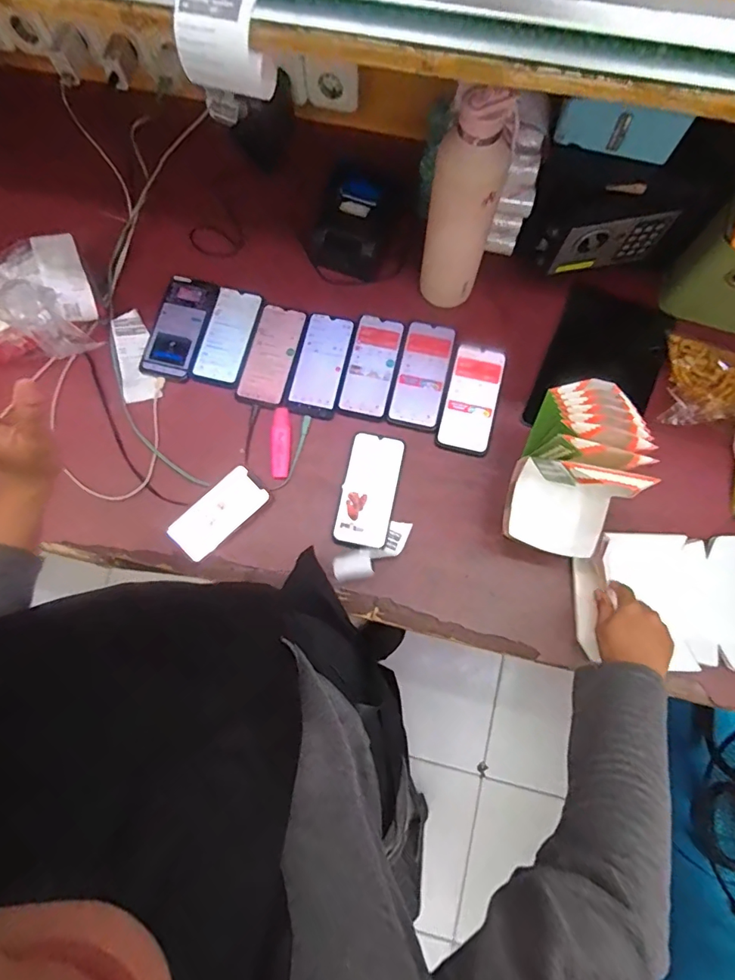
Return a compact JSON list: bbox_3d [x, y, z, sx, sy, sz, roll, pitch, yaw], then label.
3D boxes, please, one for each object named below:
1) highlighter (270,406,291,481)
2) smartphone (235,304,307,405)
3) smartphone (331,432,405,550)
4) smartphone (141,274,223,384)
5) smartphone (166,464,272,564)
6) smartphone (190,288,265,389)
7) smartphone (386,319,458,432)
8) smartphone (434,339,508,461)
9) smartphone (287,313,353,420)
[{"bbox_3d":[-0.129,-0.069,0.717,0.028,0.017,0.108,-1,78,1],"label":"highlighter"},{"bbox_3d":[-0.149,-0.210,0.750,0.073,0.009,0.155,16,79,5],"label":"smartphone"},{"bbox_3d":[0.002,-0.001,0.700,0.075,0.009,0.166,11,78,4],"label":"smartphone"},{"bbox_3d":[-0.290,-0.255,0.754,0.083,0.006,0.171,14,79,4],"label":"smartphone"},{"bbox_3d":[-0.216,0.034,0.706,0.147,0.014,0.073,-43,83,-4],"label":"smartphone"},{"bbox_3d":[-0.217,-0.238,0.754,0.077,0.012,0.154,14,79,4],"label":"smartphone"},{"bbox_3d":[0.082,-0.175,0.733,0.076,0.005,0.165,13,78,4],"label":"smartphone"},{"bbox_3d":[0.156,-0.139,0.723,0.075,0.007,0.171,14,79,4],"label":"smartphone"},{"bbox_3d":[-0.073,-0.195,0.746,0.073,0.007,0.165,12,78,4],"label":"smartphone"}]

